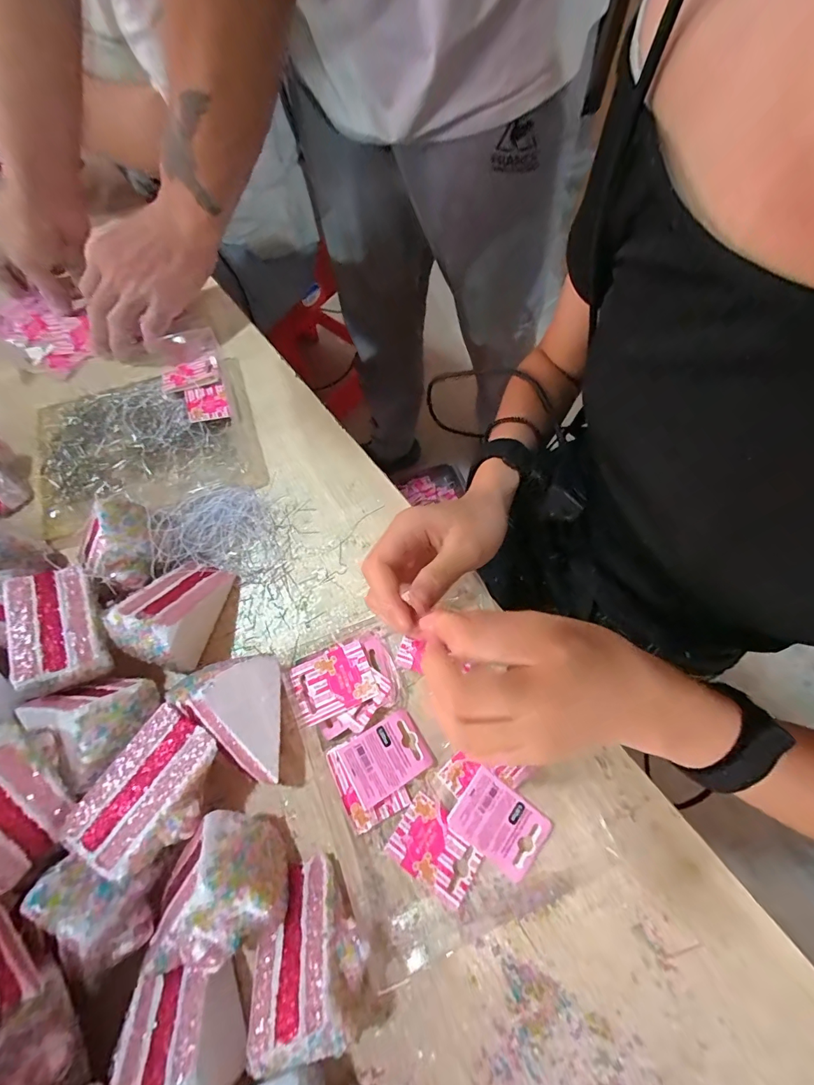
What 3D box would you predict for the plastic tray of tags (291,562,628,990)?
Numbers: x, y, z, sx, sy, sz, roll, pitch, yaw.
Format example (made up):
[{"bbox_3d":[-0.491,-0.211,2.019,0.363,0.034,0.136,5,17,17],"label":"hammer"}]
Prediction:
[{"bbox_3d":[0.021,0.153,0.306,0.176,0.018,0.225,-21,71,-8],"label":"plastic tray of tags"}]

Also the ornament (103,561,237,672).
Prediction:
[{"bbox_3d":[-0.184,0.052,0.326,0.059,0.061,0.086,13,70,5],"label":"ornament"}]

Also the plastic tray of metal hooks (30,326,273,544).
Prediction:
[{"bbox_3d":[-0.260,-0.108,0.406,0.202,0.018,0.174,-22,71,-8],"label":"plastic tray of metal hooks"}]

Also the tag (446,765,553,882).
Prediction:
[{"bbox_3d":[0.064,0.194,0.288,0.059,0.008,0.045,34,76,24],"label":"tag"}]

